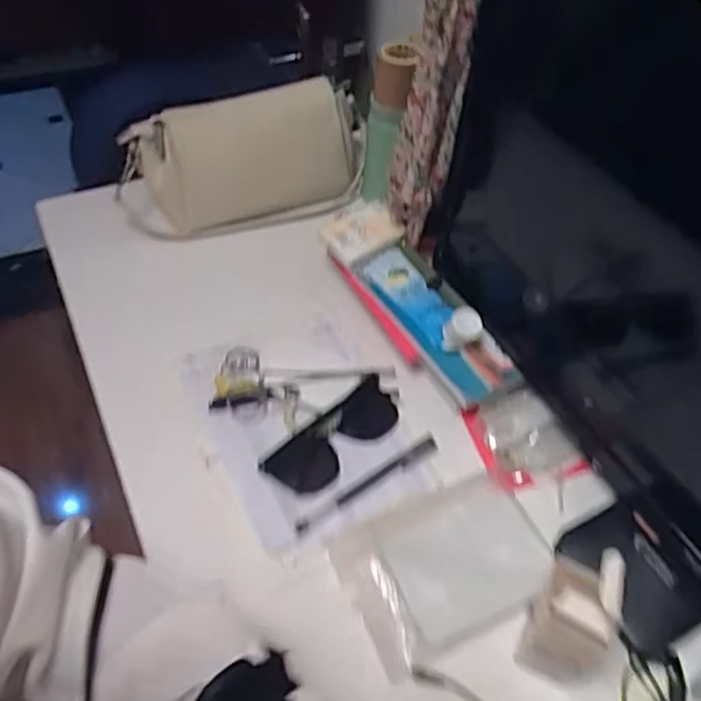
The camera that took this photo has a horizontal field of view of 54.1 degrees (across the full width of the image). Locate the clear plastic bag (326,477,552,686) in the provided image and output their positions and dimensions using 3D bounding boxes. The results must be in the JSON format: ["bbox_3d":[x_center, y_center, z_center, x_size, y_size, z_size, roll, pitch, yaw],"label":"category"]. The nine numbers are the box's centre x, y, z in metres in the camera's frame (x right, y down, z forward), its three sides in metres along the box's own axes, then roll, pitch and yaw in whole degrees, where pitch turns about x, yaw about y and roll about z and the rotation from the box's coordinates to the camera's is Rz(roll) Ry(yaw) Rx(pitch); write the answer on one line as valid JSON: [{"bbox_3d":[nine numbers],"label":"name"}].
[{"bbox_3d":[0.074,0.158,0.516,0.155,0.014,0.107,-20,53,-21],"label":"clear plastic bag"}]

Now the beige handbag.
[{"bbox_3d":[-0.110,-0.199,0.721,0.261,0.122,0.082,-9,50,-12],"label":"beige handbag"}]

